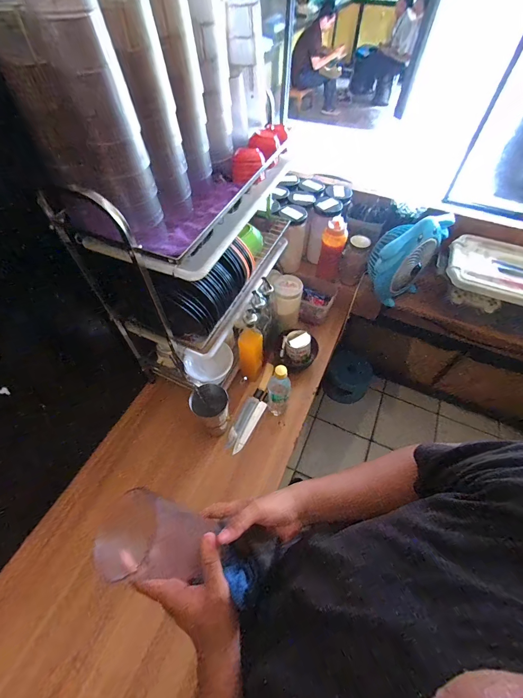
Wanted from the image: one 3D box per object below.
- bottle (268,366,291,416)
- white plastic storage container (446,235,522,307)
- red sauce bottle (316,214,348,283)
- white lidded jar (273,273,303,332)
[{"bbox_3d":[0.049,0.107,0.800,0.052,0.197,0.070,16,57,10],"label":"bottle"},{"bbox_3d":[0.739,-0.210,0.864,0.370,0.055,0.209,19,57,12],"label":"white plastic storage container"},{"bbox_3d":[0.229,-0.314,0.957,0.071,0.200,0.075,20,58,12],"label":"red sauce bottle"},{"bbox_3d":[0.079,-0.140,0.934,0.080,0.160,0.079,0,55,0],"label":"white lidded jar"}]

